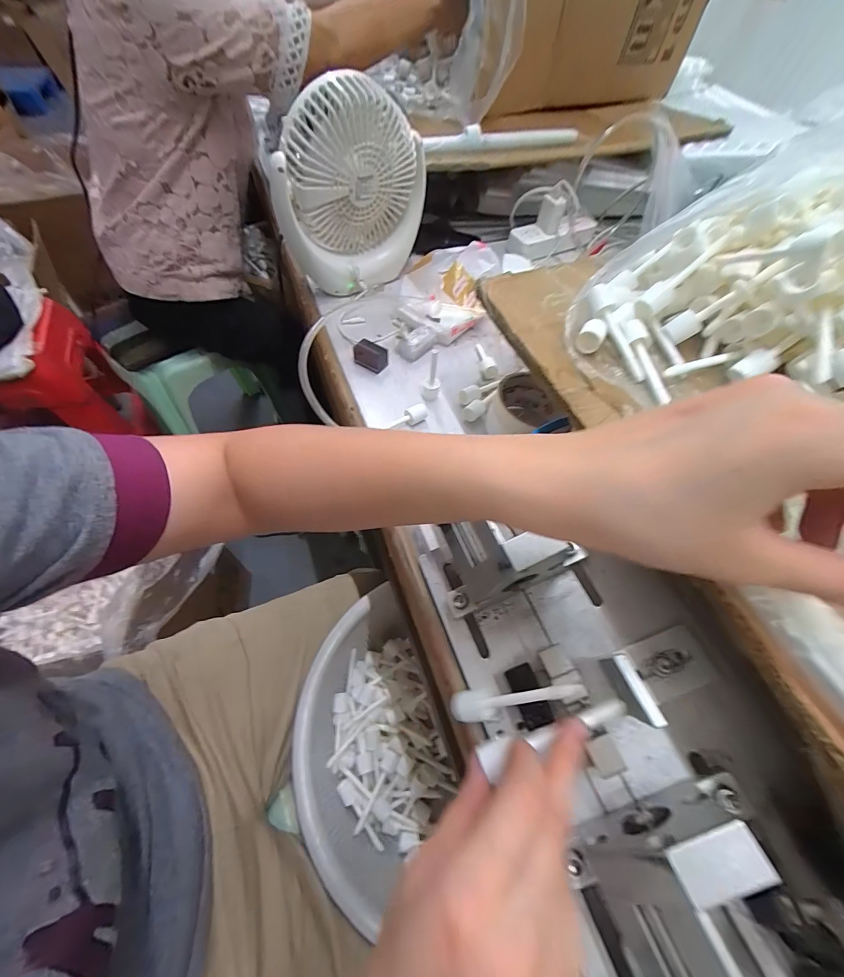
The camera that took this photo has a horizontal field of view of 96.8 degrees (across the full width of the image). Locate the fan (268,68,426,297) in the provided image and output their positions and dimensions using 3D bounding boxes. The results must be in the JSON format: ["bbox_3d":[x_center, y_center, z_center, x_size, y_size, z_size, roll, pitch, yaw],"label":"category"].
[{"bbox_3d":[-0.091,-0.374,0.480,0.175,0.201,0.075,-36,66,-21],"label":"fan"}]

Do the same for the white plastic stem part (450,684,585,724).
[{"bbox_3d":[0.058,0.133,0.236,0.086,0.013,0.018,-27,55,27],"label":"white plastic stem part"}]

